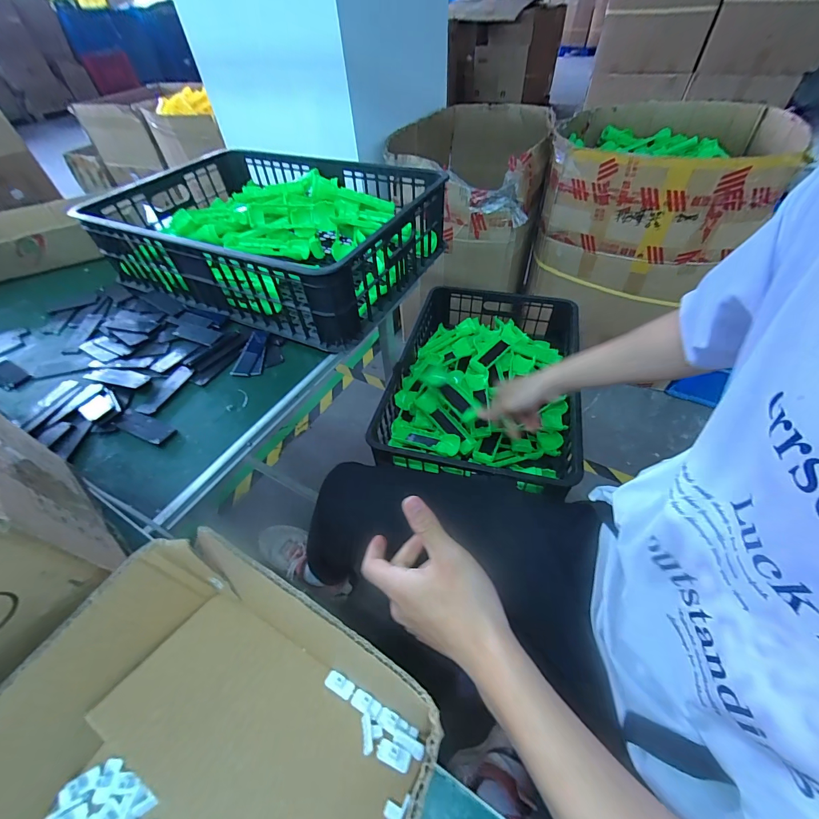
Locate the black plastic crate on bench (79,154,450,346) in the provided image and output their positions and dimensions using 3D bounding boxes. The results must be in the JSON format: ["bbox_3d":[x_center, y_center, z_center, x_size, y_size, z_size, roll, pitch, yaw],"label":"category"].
[{"bbox_3d":[-0.268,-0.351,0.690,0.584,0.137,0.401,20,54,19],"label":"black plastic crate on bench"}]

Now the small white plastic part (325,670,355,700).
[{"bbox_3d":[-0.048,0.190,0.247,0.021,0.006,0.010,18,53,18],"label":"small white plastic part"}]

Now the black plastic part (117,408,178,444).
[{"bbox_3d":[-0.349,0.023,0.469,0.090,0.004,0.028,19,54,19],"label":"black plastic part"}]

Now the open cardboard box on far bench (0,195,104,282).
[{"bbox_3d":[-0.892,-0.369,0.800,0.320,0.077,0.199,-22,52,-14],"label":"open cardboard box on far bench"}]

